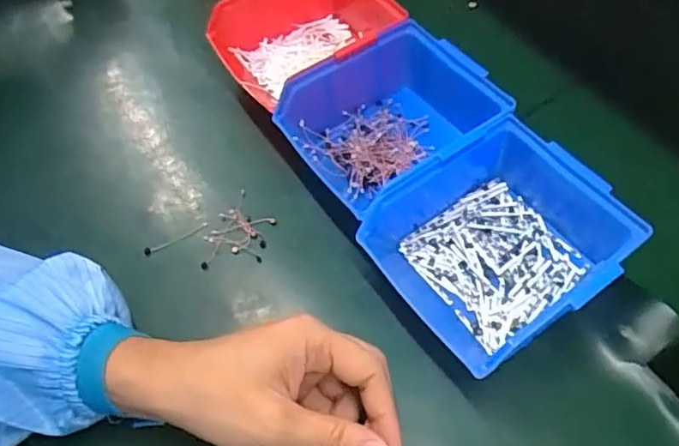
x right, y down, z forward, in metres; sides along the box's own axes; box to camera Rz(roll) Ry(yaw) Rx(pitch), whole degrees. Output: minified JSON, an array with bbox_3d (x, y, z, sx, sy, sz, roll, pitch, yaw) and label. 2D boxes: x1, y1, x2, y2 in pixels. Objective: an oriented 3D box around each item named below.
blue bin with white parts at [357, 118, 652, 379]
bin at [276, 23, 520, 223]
[{"bbox_3d":[0.104,0.010,0.379,0.145,0.069,0.135,-32,60,-18],"label":"blue bin with white parts"},{"bbox_3d":[0.042,-0.073,0.436,0.147,0.070,0.126,-33,61,-18],"label":"bin"}]

